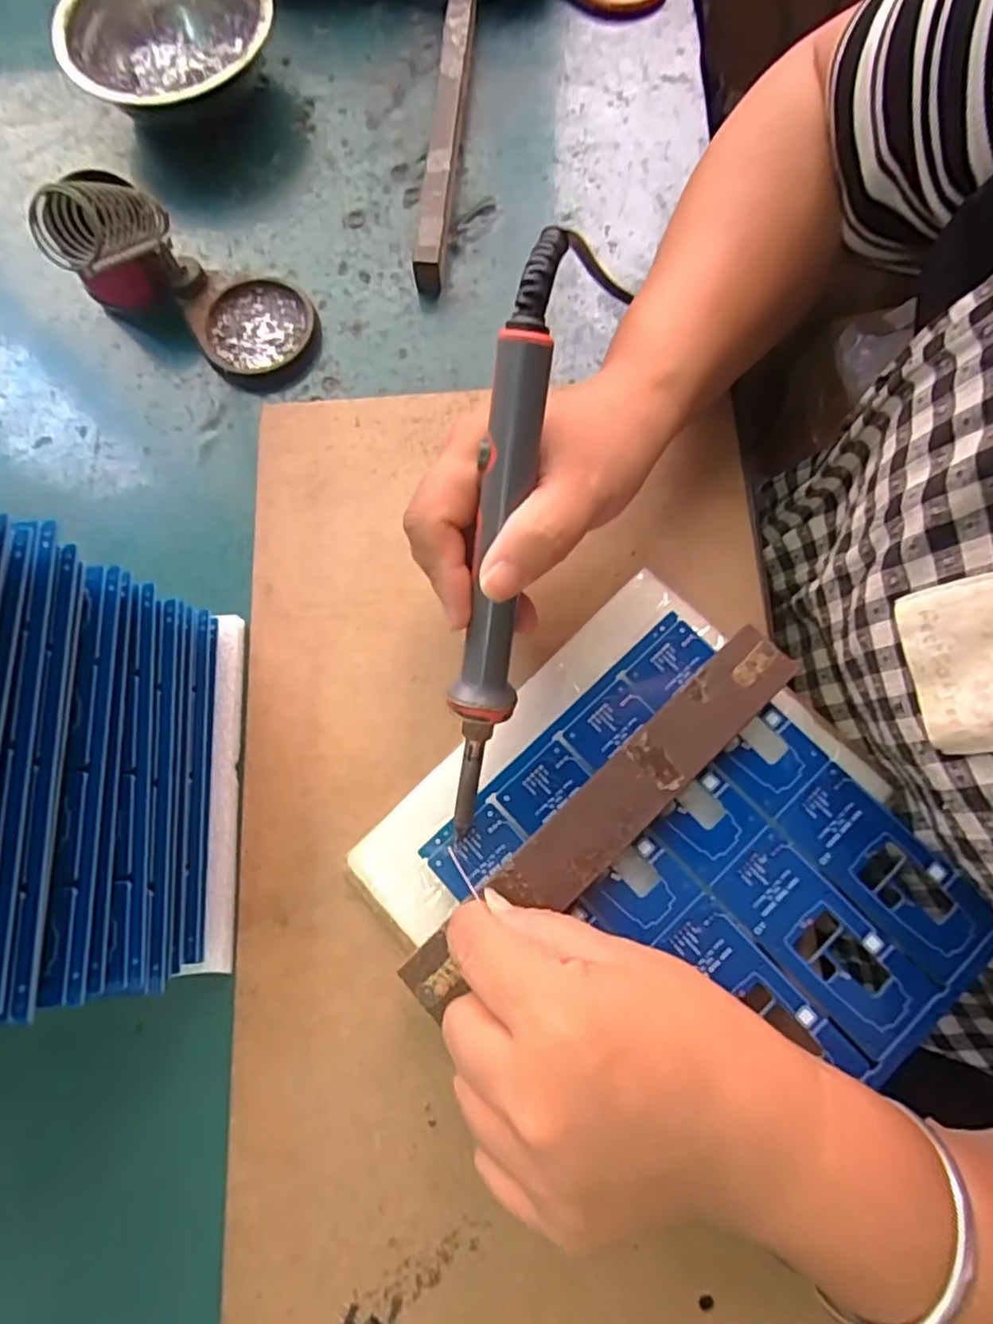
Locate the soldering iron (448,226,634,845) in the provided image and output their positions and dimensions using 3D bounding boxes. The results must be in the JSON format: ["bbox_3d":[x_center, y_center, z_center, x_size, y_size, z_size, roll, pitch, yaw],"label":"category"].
[{"bbox_3d":[0.006,-0.030,0.233,0.032,0.025,0.221,9,111,3],"label":"soldering iron"}]

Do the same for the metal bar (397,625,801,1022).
[{"bbox_3d":[0.046,0.064,0.268,0.206,0.004,0.030,-44,79,-7],"label":"metal bar"}]

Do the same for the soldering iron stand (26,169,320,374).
[{"bbox_3d":[-0.160,-0.209,0.329,0.100,0.100,0.067,-13,76,-3],"label":"soldering iron stand"}]

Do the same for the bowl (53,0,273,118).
[{"bbox_3d":[-0.195,-0.376,0.393,0.118,0.051,0.115,0,76,1],"label":"bowl"}]

